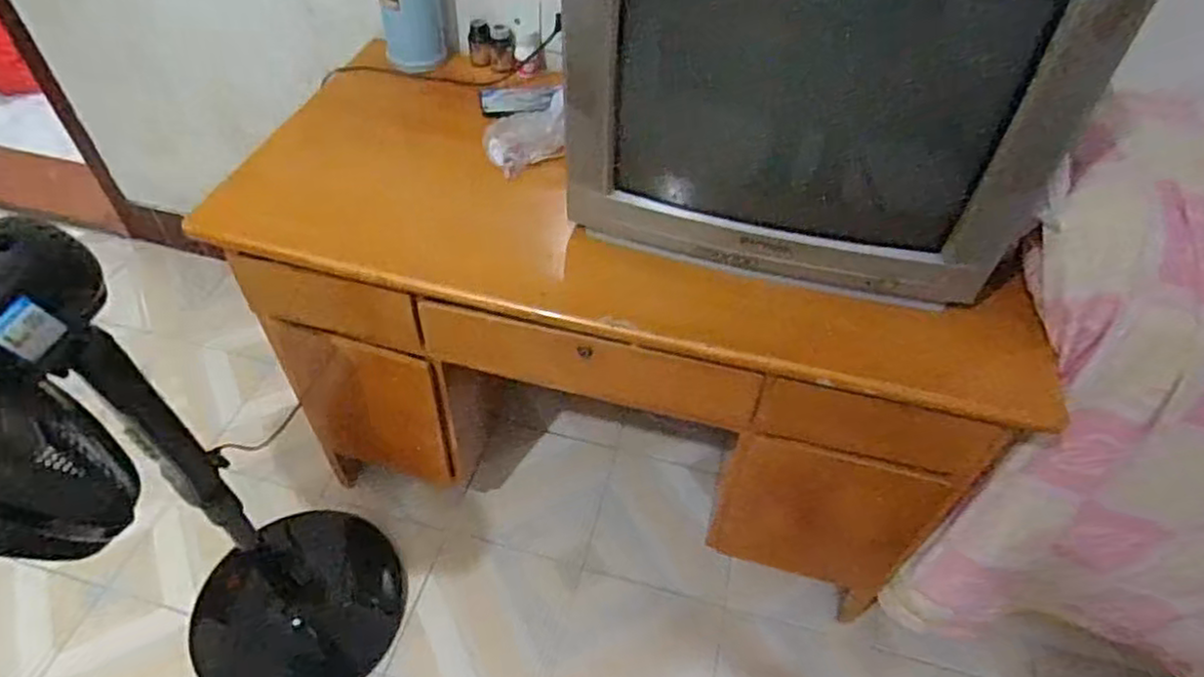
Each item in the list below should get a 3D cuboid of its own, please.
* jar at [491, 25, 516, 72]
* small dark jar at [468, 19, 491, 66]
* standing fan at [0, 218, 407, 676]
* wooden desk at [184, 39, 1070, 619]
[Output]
[{"bbox_3d":[-0.182,-0.532,1.283,0.045,0.066,0.049,-5,48,-5],"label":"jar"},{"bbox_3d":[-0.226,-0.549,1.296,0.042,0.068,0.041,-5,48,-5],"label":"small dark jar"},{"bbox_3d":[-0.587,0.224,0.985,0.337,1.148,0.414,23,51,19],"label":"standing fan"},{"bbox_3d":[0.021,-0.001,1.306,1.163,0.654,0.537,12,49,10],"label":"wooden desk"}]

